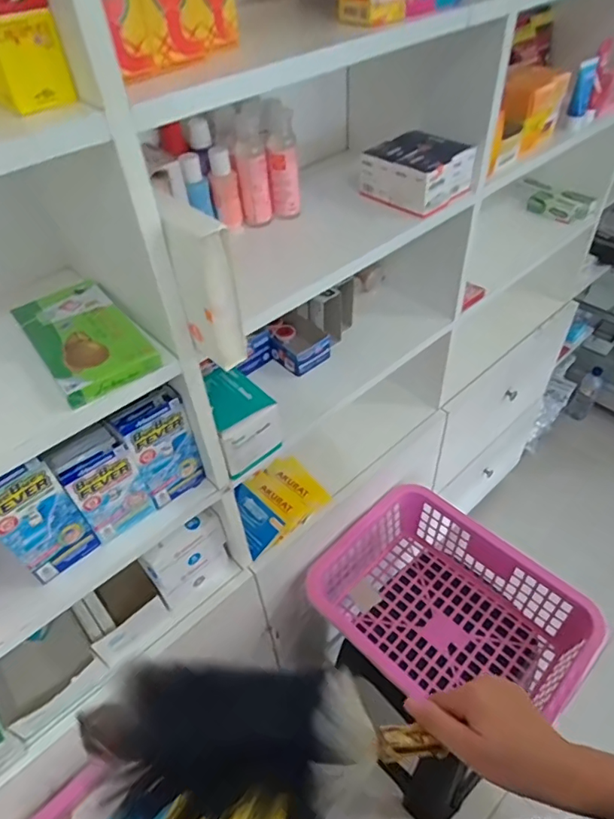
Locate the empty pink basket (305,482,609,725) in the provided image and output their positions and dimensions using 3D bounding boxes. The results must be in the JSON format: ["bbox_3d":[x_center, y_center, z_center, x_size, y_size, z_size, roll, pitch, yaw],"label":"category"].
[{"bbox_3d":[0.234,0.356,0.909,0.304,0.147,0.411,-36,53,-27],"label":"empty pink basket"}]

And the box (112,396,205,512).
[{"bbox_3d":[-0.169,0.050,0.615,0.072,0.141,0.027,-30,50,-23],"label":"box"}]

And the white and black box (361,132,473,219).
[{"bbox_3d":[0.151,-0.327,0.710,0.112,0.065,0.111,33,57,32],"label":"white and black box"}]

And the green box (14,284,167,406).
[{"bbox_3d":[-0.223,-0.074,0.524,0.092,0.019,0.169,-31,51,-23],"label":"green box"}]

